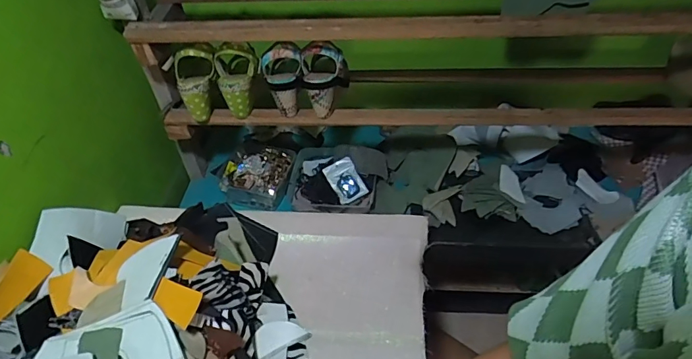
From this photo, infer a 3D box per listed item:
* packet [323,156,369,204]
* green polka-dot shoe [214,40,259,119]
[{"bbox_3d":[-0.002,0.002,1.040,0.069,0.013,0.100,-30,80,-3],"label":"packet"},{"bbox_3d":[-0.214,-0.201,0.904,0.083,0.147,0.070,-13,45,-9],"label":"green polka-dot shoe"}]

